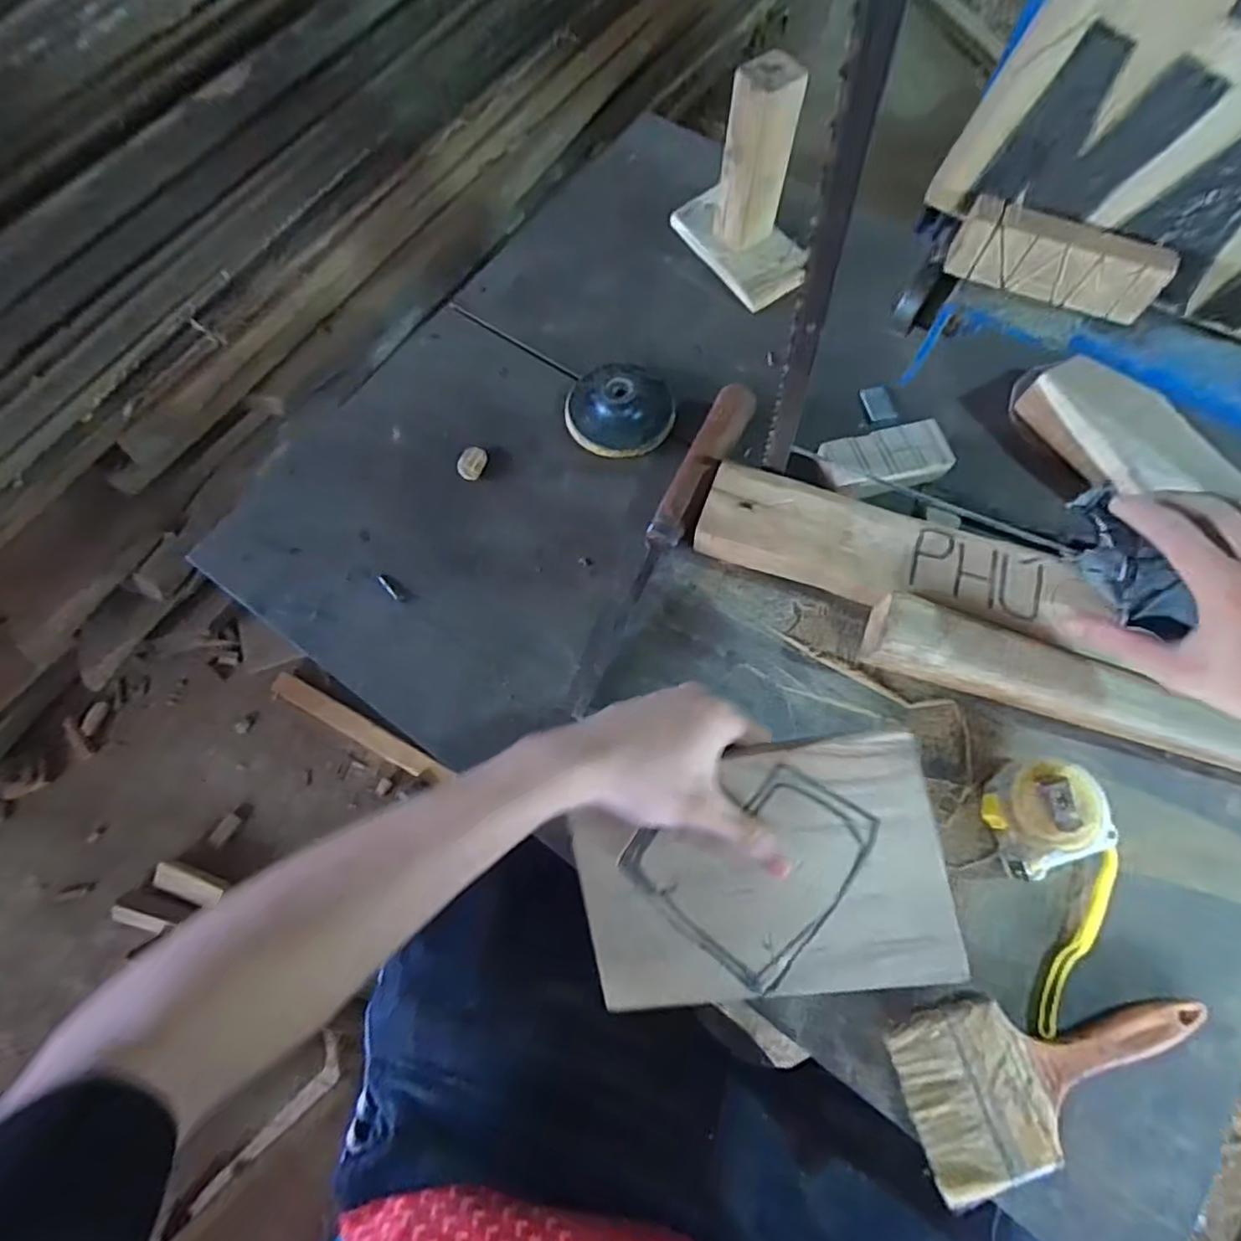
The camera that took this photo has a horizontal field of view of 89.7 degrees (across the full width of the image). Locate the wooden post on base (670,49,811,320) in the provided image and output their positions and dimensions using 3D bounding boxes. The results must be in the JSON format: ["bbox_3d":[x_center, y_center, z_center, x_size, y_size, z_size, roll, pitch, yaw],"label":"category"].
[{"bbox_3d":[0.108,-0.369,0.520,0.059,0.151,0.140,-34,74,-10],"label":"wooden post on base"}]

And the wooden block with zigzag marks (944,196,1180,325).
[{"bbox_3d":[0.176,-0.147,0.251,0.077,0.026,0.019,21,72,8],"label":"wooden block with zigzag marks"}]

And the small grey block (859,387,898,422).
[{"bbox_3d":[0.223,-0.186,0.538,0.026,0.004,0.035,-9,71,-2],"label":"small grey block"}]

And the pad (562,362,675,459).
[{"bbox_3d":[-0.001,-0.181,0.521,0.090,0.026,0.085,19,72,7],"label":"pad"}]

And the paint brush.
[{"bbox_3d":[0.258,0.265,0.372,0.182,0.013,0.085,-15,72,-4],"label":"paint brush"}]

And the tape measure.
[{"bbox_3d":[0.284,0.169,0.393,0.072,0.031,0.153,-8,71,-2],"label":"tape measure"}]

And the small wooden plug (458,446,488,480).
[{"bbox_3d":[-0.125,-0.132,0.524,0.020,0.007,0.029,22,73,8],"label":"small wooden plug"}]

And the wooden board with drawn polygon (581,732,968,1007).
[{"bbox_3d":[0.081,0.150,0.365,0.204,0.006,0.141,-12,91,10],"label":"wooden board with drawn polygon"}]

